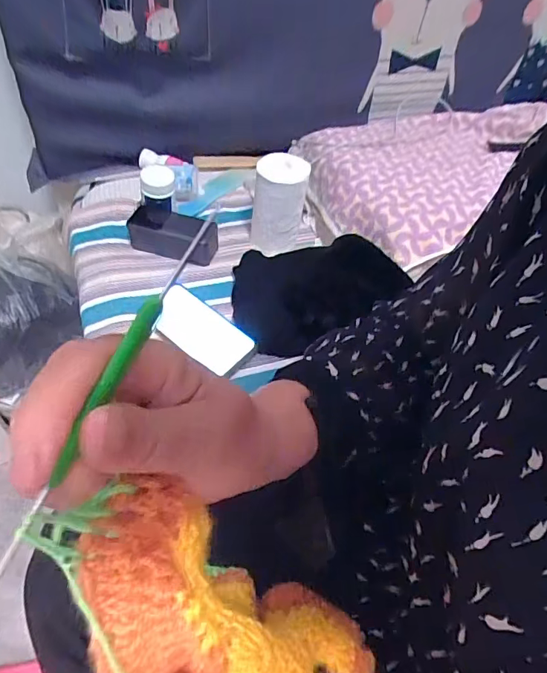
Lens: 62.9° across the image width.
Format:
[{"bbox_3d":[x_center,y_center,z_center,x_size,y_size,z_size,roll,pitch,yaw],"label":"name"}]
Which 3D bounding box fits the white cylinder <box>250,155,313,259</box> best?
[{"bbox_3d":[0.010,-0.208,0.707,0.079,0.134,0.081,9,50,-1],"label":"white cylinder"}]

